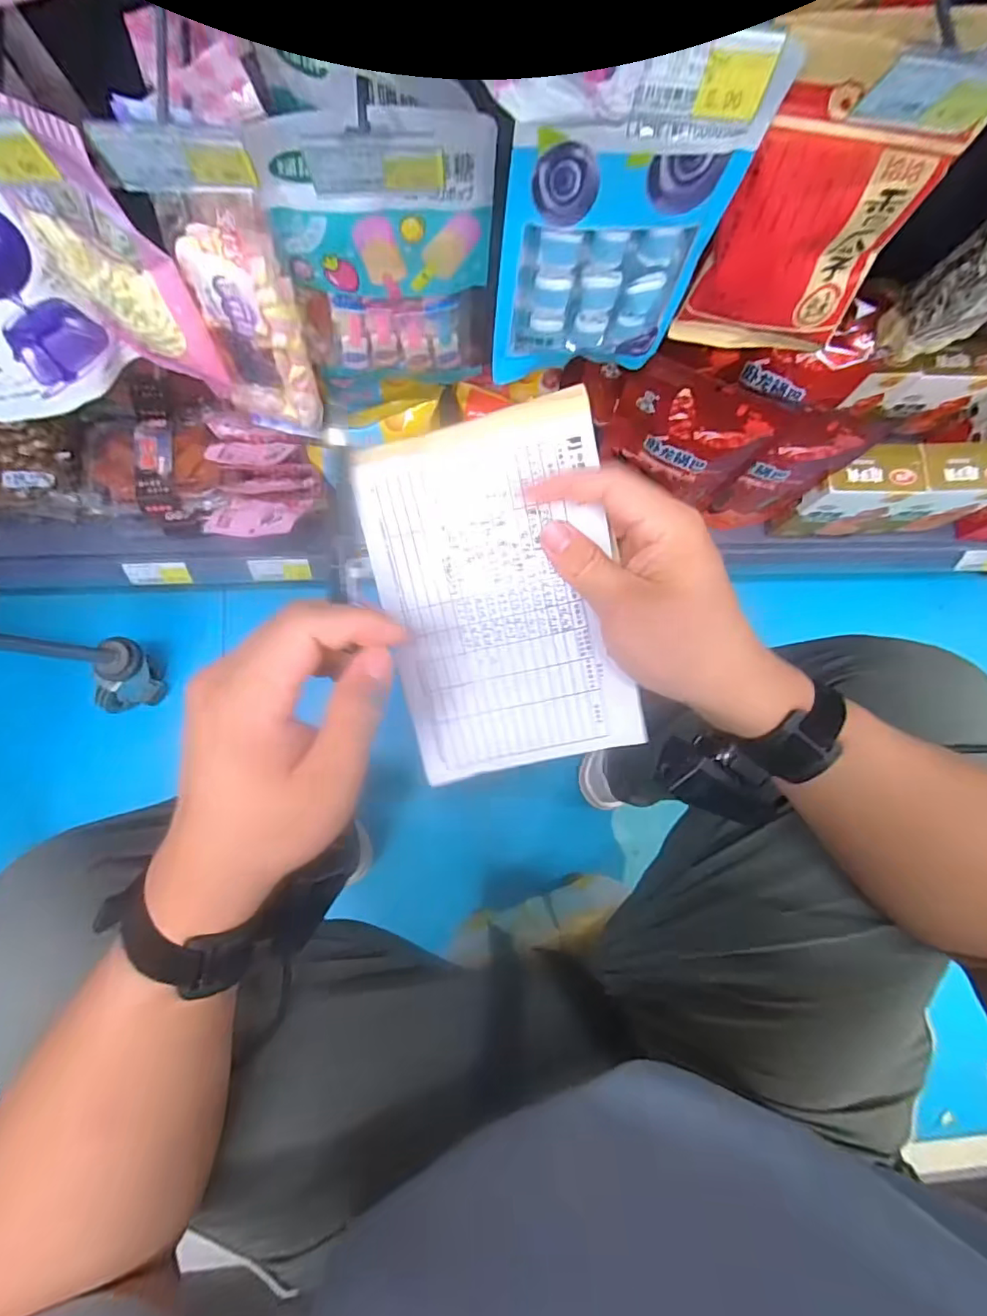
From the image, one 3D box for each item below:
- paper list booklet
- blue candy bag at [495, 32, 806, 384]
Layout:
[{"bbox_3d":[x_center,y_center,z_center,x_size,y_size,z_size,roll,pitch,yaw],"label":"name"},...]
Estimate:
[{"bbox_3d":[0.005,-0.030,0.310,0.126,0.007,0.190,-12,102,3],"label":"paper list booklet"},{"bbox_3d":[0.093,-0.322,0.449,0.172,0.210,0.048,-16,83,-7],"label":"blue candy bag"}]

